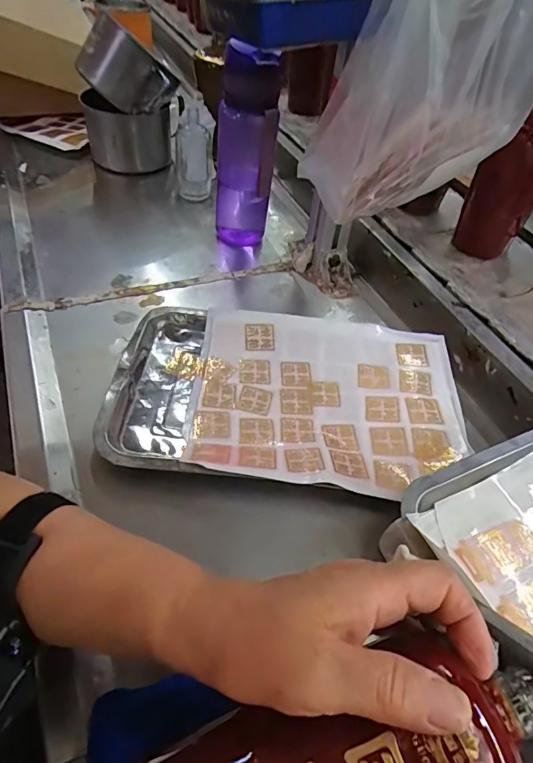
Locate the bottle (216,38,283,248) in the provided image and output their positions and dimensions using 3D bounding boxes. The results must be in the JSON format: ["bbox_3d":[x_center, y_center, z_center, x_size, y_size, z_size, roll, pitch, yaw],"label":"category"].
[{"bbox_3d":[-0.026,-0.283,0.558,0.075,0.225,0.056,-2,51,-6],"label":"bottle"}]

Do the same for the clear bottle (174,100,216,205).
[{"bbox_3d":[-0.107,-0.345,0.671,0.060,0.117,0.059,-6,52,-9],"label":"clear bottle"}]

